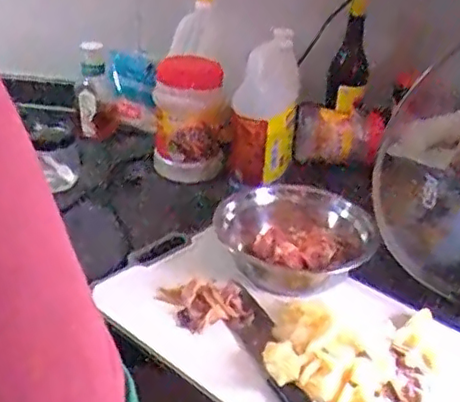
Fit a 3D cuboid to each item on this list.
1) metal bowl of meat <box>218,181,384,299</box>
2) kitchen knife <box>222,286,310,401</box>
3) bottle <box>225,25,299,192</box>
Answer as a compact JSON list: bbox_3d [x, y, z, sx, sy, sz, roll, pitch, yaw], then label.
[{"bbox_3d":[0.072,0.040,0.736,0.172,0.065,0.150,17,34,24],"label":"metal bowl of meat"},{"bbox_3d":[0.049,0.155,0.590,0.052,0.017,0.244,-10,33,-20],"label":"kitchen knife"},{"bbox_3d":[0.046,-0.128,0.848,0.087,0.194,0.081,4,31,4],"label":"bottle"}]

